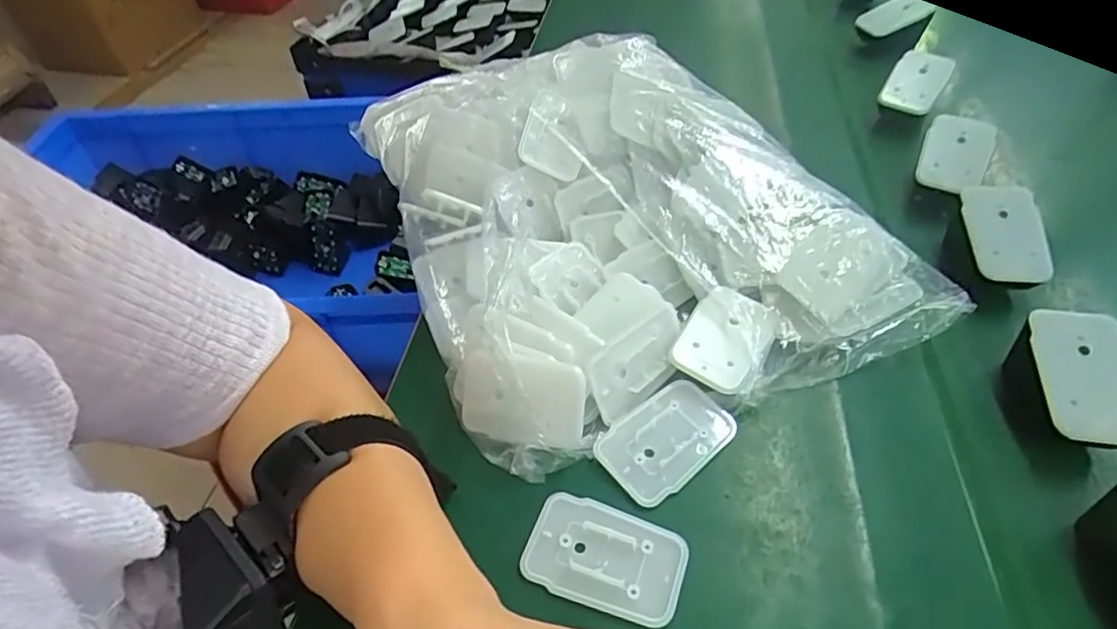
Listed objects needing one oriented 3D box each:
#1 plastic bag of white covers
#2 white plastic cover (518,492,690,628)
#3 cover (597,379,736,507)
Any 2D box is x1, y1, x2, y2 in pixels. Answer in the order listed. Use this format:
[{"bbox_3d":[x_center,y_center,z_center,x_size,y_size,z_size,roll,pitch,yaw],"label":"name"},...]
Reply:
[{"bbox_3d":[0.035,-0.074,0.382,0.262,0.074,0.295,-16,50,-10],"label":"plastic bag of white covers"},{"bbox_3d":[0.021,0.108,0.271,0.069,0.004,0.045,14,51,16],"label":"white plastic cover"},{"bbox_3d":[0.055,0.063,0.307,0.068,0.005,0.044,-31,54,-22],"label":"cover"}]

